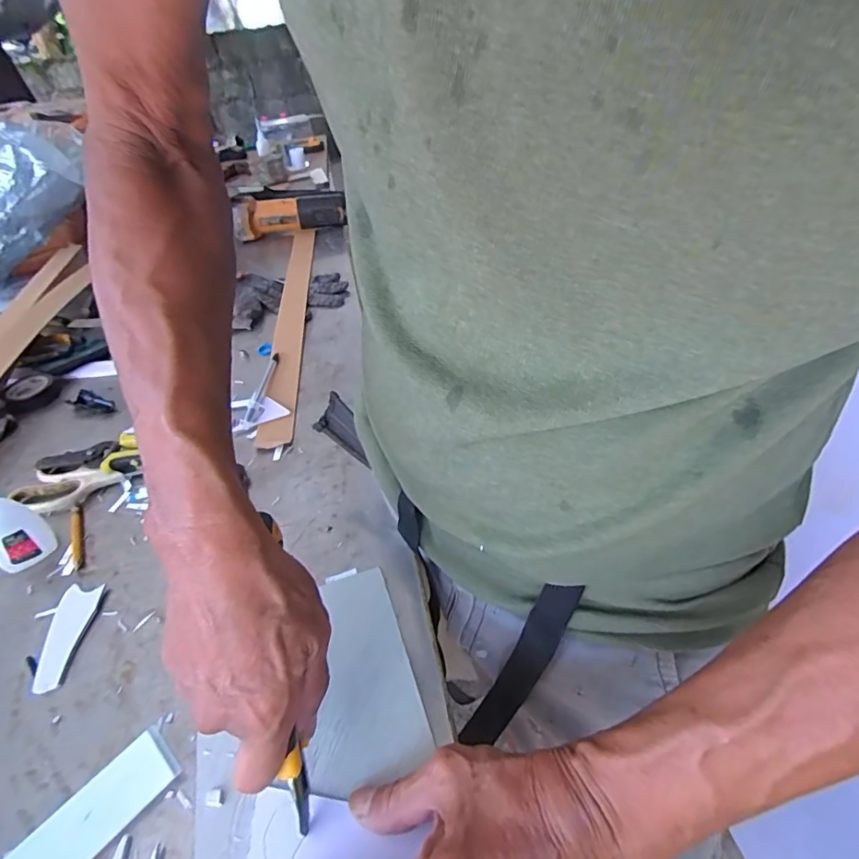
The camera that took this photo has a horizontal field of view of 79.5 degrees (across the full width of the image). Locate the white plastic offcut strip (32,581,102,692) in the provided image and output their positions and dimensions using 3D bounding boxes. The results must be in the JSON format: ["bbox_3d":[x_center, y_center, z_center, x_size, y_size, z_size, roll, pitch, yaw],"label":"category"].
[{"bbox_3d":[-0.270,0.152,0.384,0.030,0.006,0.082,-8,41,-3],"label":"white plastic offcut strip"}]

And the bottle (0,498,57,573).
[{"bbox_3d":[-0.349,0.069,0.415,0.041,0.106,0.029,-20,43,-17],"label":"bottle"}]

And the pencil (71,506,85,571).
[{"bbox_3d":[-0.312,0.094,0.456,0.008,0.005,0.082,-24,44,-20],"label":"pencil"}]

